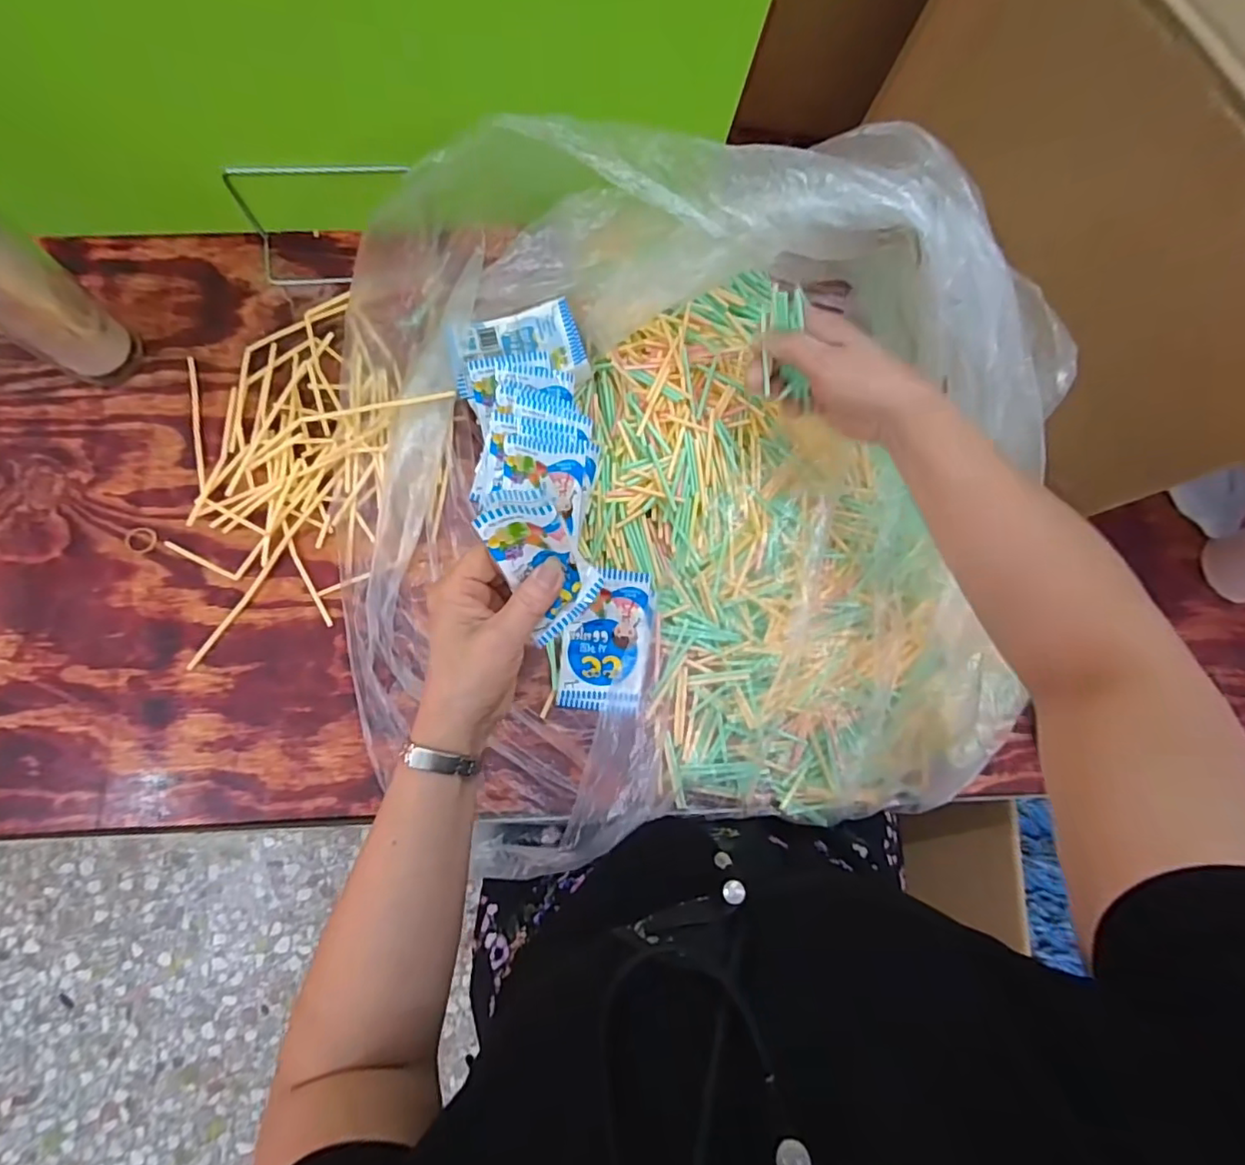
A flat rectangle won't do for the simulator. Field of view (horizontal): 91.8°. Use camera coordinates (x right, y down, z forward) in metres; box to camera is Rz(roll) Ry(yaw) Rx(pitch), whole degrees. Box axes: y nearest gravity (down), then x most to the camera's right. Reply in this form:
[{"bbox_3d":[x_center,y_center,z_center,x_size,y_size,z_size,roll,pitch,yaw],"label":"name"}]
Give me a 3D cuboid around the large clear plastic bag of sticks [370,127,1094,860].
[{"bbox_3d":[0.025,-0.053,0.419,0.455,0.202,0.486,-3,83,-4],"label":"large clear plastic bag of sticks"}]

